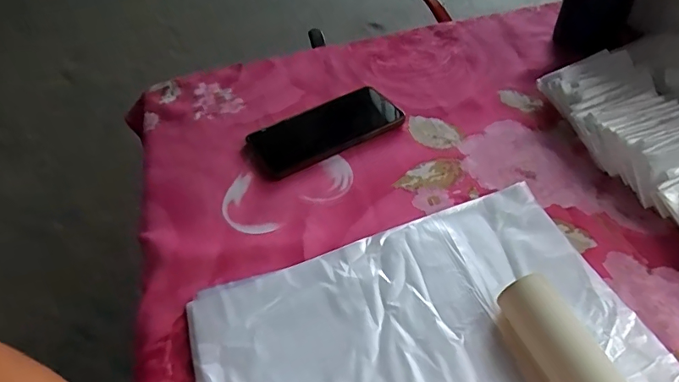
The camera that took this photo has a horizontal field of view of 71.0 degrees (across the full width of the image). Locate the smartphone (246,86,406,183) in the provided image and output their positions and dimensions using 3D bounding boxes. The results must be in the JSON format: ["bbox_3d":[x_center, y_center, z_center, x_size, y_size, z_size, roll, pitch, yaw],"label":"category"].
[{"bbox_3d":[-0.015,-0.069,0.525,0.162,0.010,0.082,-25,55,-11],"label":"smartphone"}]

